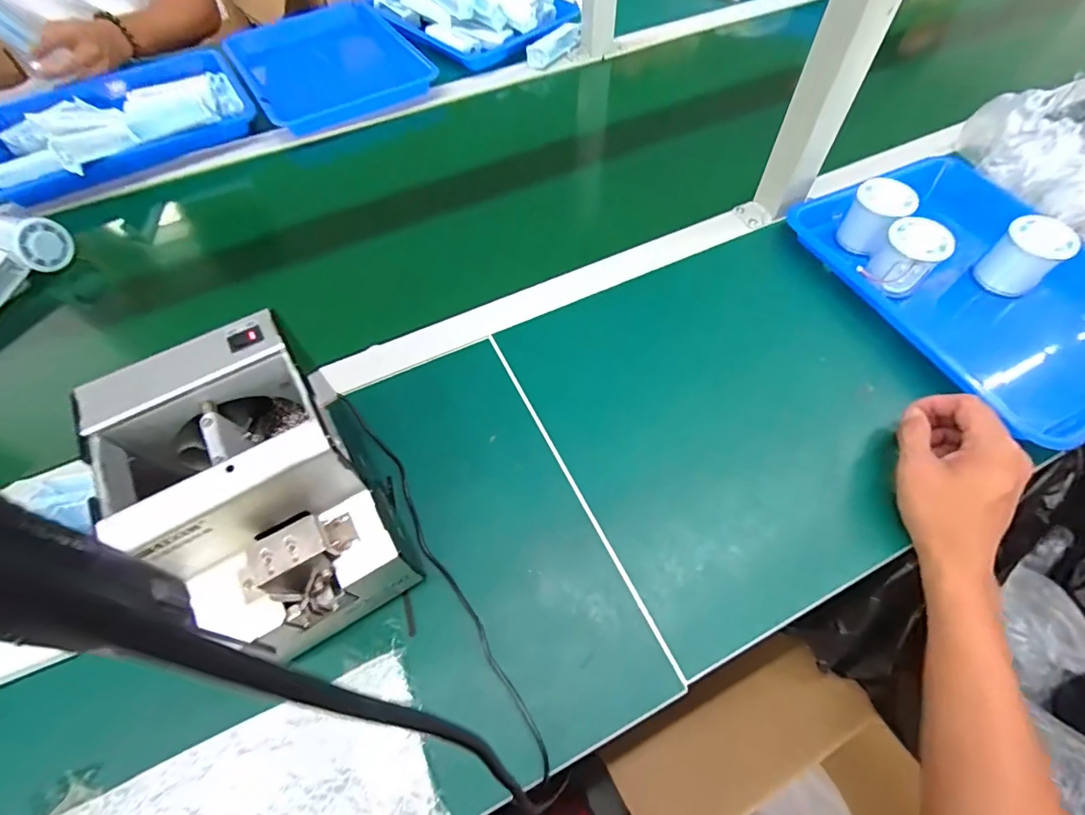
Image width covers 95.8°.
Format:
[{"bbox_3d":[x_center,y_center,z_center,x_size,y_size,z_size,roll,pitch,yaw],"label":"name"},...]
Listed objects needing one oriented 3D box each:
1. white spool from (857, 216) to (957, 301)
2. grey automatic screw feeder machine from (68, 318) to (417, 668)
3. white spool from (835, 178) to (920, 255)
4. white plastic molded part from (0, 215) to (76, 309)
[{"bbox_3d":[0.361,-0.149,0.487,0.057,0.055,0.060,38,67,21],"label":"white spool"},{"bbox_3d":[-0.188,0.063,0.338,0.131,0.153,0.176,-30,63,-15],"label":"grey automatic screw feeder machine"},{"bbox_3d":[0.346,-0.199,0.514,0.057,0.055,0.054,37,67,21],"label":"white spool"},{"bbox_3d":[-0.592,-0.143,0.537,0.040,0.070,0.154,32,82,19],"label":"white plastic molded part"}]

